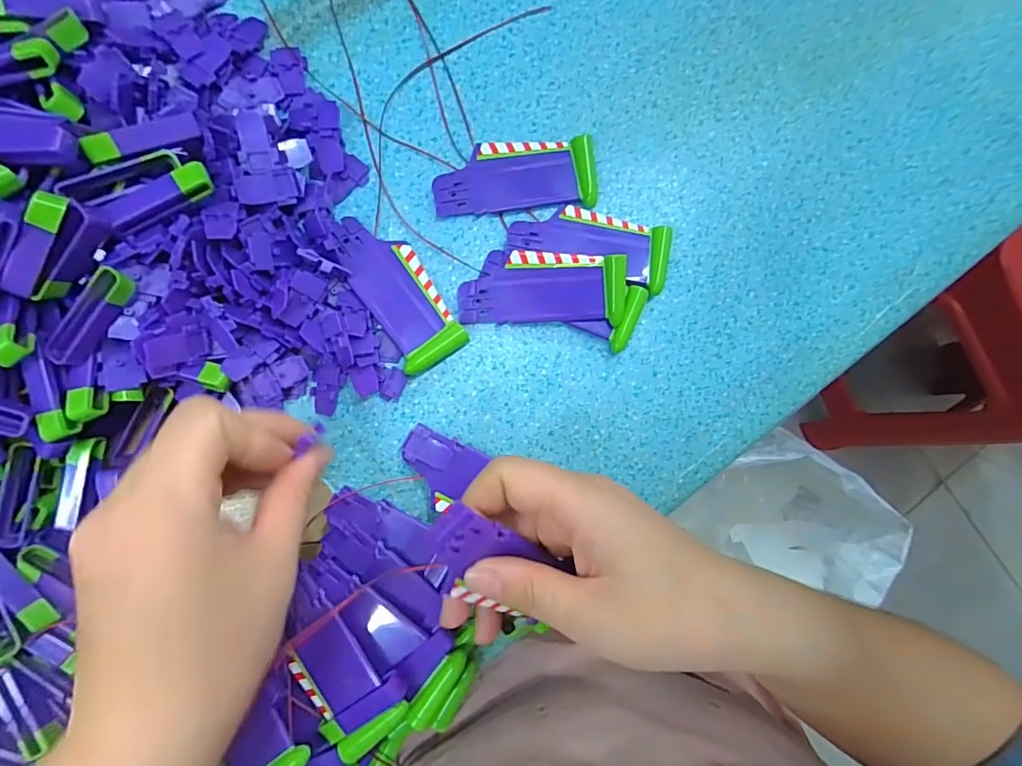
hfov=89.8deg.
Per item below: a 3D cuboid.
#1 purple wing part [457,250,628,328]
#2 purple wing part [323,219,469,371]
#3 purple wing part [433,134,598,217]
[{"bbox_3d":[0.017,-0.051,0.278,0.088,0.005,0.038,1,104,3],"label":"purple wing part"},{"bbox_3d":[-0.061,-0.050,0.273,0.036,0.010,0.087,-33,92,-6],"label":"purple wing part"},{"bbox_3d":[0.003,-0.113,0.281,0.088,0.009,0.037,-5,89,-6],"label":"purple wing part"}]

